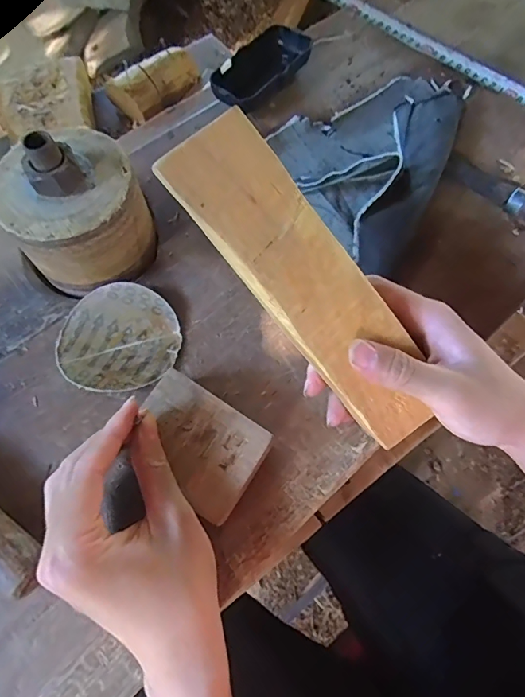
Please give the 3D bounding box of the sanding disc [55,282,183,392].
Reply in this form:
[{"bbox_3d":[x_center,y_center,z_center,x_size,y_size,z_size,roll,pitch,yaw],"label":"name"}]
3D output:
[{"bbox_3d":[-0.110,-0.008,0.341,0.089,0.015,0.084,0,66,0],"label":"sanding disc"}]

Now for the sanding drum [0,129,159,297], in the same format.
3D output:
[{"bbox_3d":[-0.140,-0.107,0.338,0.099,0.096,0.097,-30,70,-13],"label":"sanding drum"}]

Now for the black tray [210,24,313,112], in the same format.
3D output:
[{"bbox_3d":[-0.003,-0.271,0.440,0.055,0.022,0.112,33,70,13],"label":"black tray"}]

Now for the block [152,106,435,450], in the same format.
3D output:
[{"bbox_3d":[0.030,-0.029,0.249,0.051,0.018,0.203,-44,108,-17],"label":"block"}]

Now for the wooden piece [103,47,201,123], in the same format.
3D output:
[{"bbox_3d":[-0.132,-0.335,0.564,0.063,0.041,0.110,41,72,16],"label":"wooden piece"}]

